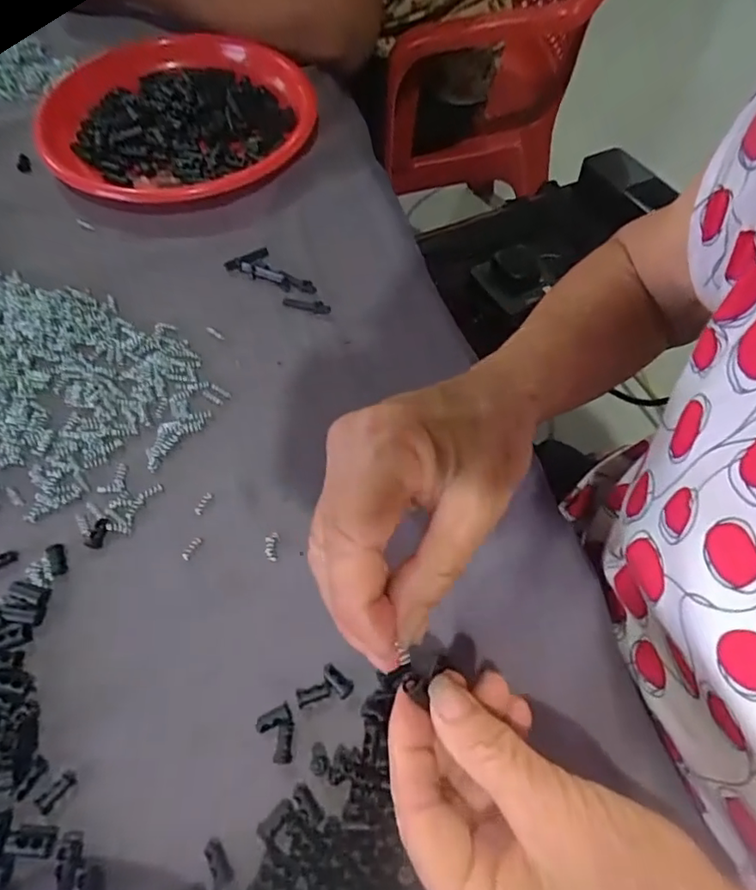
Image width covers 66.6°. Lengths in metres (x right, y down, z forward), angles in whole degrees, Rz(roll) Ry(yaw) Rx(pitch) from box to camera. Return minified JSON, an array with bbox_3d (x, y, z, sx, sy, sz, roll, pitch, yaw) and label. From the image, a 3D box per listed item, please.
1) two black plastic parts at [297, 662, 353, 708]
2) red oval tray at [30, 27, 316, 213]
[{"bbox_3d":[-0.026,0.120,0.280,0.025,0.005,0.018,-35,66,-19],"label":"two black plastic parts"},{"bbox_3d":[-0.169,-0.276,0.490,0.216,0.036,0.209,4,60,1],"label":"red oval tray"}]

